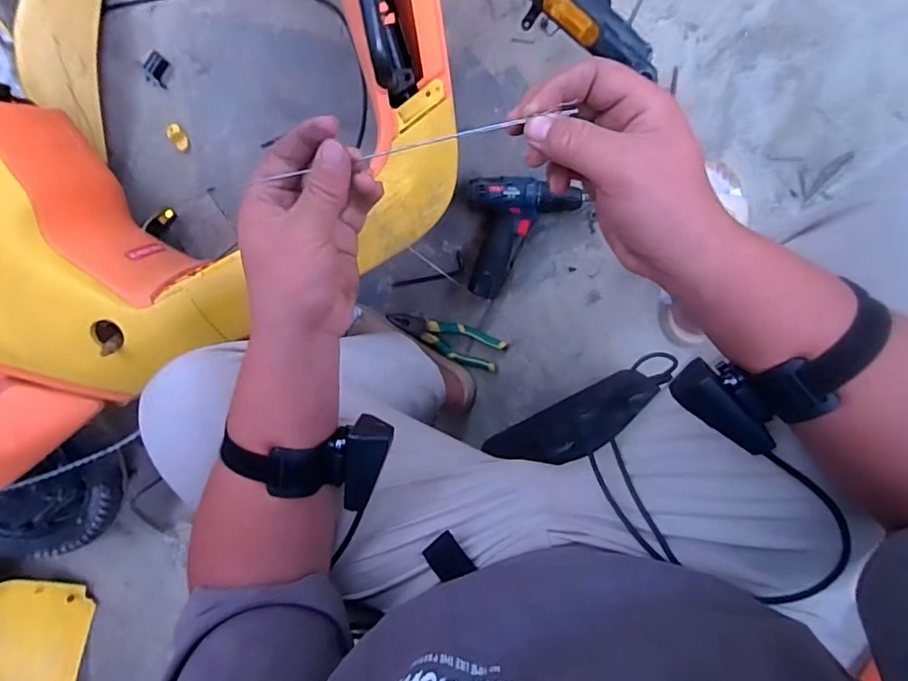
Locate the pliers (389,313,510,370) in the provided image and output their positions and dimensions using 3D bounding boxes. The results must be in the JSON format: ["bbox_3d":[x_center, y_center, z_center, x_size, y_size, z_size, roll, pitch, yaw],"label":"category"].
[{"bbox_3d":[-0.015,-0.007,0.896,0.208,0.024,0.067,24,99,2],"label":"pliers"}]

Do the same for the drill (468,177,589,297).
[{"bbox_3d":[0.117,-0.168,0.845,0.179,0.062,0.185,0,98,5],"label":"drill"}]

